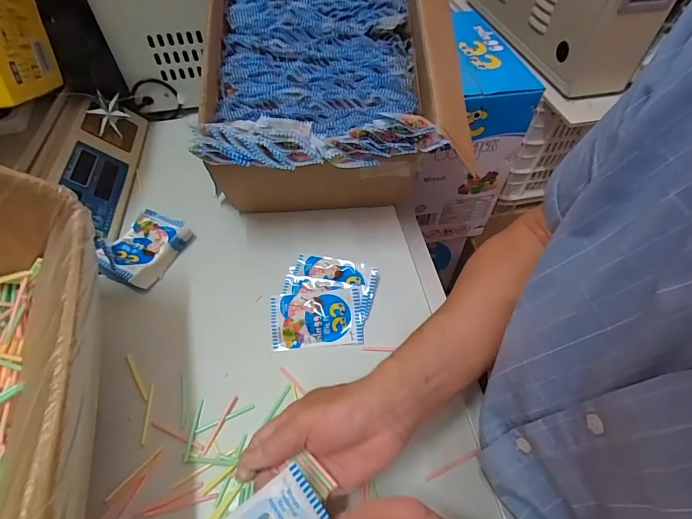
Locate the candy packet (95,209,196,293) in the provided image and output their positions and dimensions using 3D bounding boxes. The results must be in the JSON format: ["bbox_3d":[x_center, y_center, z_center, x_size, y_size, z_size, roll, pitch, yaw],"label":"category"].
[{"bbox_3d":[-0.264,-0.014,0.522,0.078,0.034,0.114,17,55,12],"label":"candy packet"}]

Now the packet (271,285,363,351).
[{"bbox_3d":[-0.033,0.067,0.460,0.104,0.006,0.065,-3,73,-5],"label":"packet"}]

